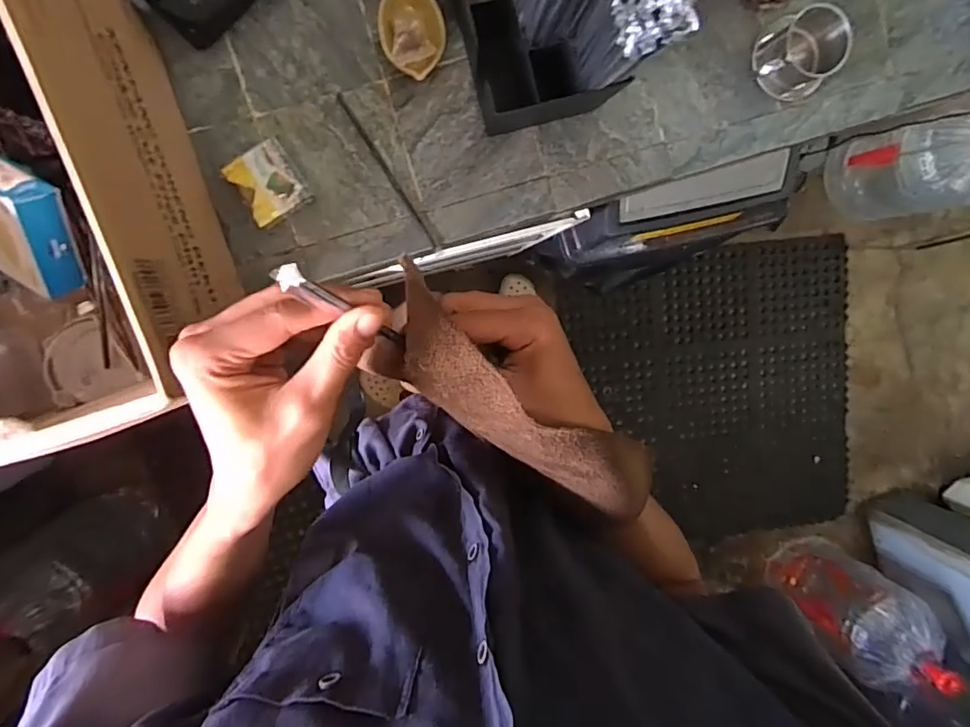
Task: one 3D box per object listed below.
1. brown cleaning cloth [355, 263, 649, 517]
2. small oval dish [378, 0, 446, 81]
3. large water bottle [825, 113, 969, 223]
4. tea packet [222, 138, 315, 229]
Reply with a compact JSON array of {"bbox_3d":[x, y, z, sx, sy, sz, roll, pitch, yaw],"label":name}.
[{"bbox_3d":[0.030,0.038,0.340,0.235,0.042,0.056,37,95,-29],"label":"brown cleaning cloth"},{"bbox_3d":[-0.077,-0.354,0.569,0.067,0.039,0.103,0,98,-6],"label":"small oval dish"},{"bbox_3d":[1.139,-0.510,1.393,0.219,0.452,0.230,-9,99,-4],"label":"large water bottle"},{"bbox_3d":[-0.233,-0.194,0.581,0.066,0.033,0.072,-32,100,0],"label":"tea packet"}]

